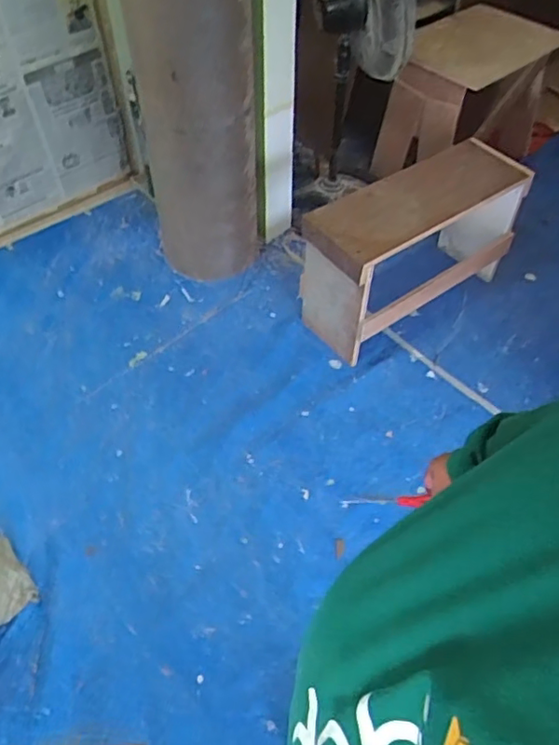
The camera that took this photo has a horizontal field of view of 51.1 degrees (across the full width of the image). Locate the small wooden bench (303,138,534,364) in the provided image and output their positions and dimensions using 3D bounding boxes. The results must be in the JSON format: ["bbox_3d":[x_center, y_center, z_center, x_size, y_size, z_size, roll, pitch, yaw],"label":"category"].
[{"bbox_3d":[0.416,-0.372,1.806,0.703,0.446,0.281,-27,57,-20],"label":"small wooden bench"}]

